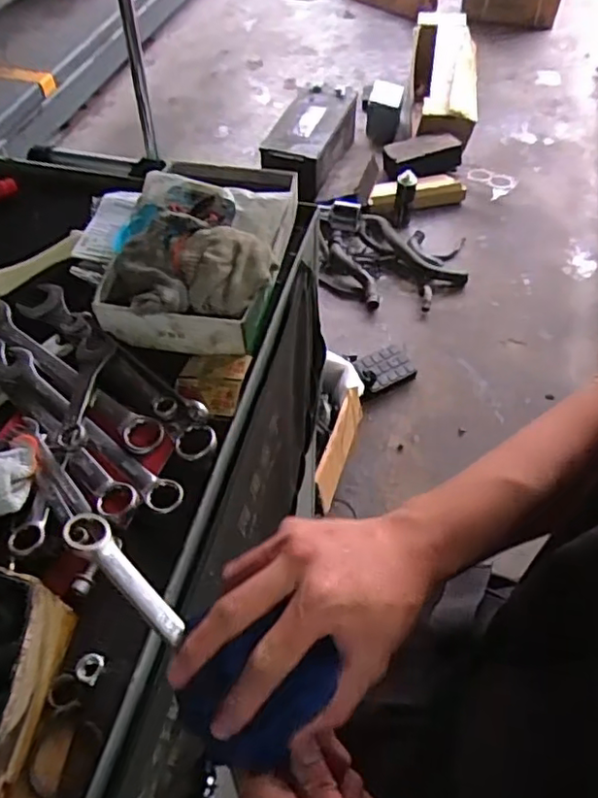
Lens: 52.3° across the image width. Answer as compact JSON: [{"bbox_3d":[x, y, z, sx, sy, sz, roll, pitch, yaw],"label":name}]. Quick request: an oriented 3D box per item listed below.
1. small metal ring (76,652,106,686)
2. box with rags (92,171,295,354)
[{"bbox_3d":[-0.135,0.173,0.394,0.016,0.004,0.018,30,49,-14],"label":"small metal ring"},{"bbox_3d":[-0.098,-0.136,0.573,0.159,0.076,0.170,6,54,6],"label":"box with rags"}]

